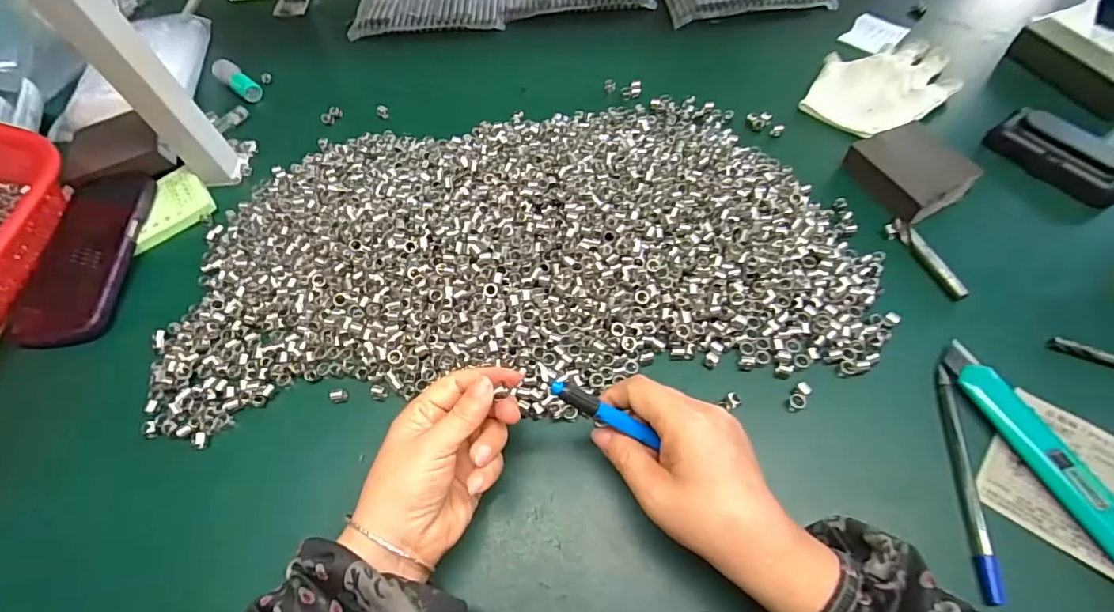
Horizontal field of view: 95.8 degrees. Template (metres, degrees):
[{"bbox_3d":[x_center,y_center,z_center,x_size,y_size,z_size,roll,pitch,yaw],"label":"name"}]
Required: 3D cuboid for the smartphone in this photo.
[{"bbox_3d":[-0.409,-0.049,0.436,0.079,0.014,0.177,-7,59,0],"label":"smartphone"}]

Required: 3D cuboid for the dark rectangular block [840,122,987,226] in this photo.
[{"bbox_3d":[0.295,-0.116,0.422,0.079,0.022,0.082,-27,61,-12],"label":"dark rectangular block"}]

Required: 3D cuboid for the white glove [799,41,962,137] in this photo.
[{"bbox_3d":[0.321,-0.219,0.492,0.150,0.017,0.101,-31,62,-14],"label":"white glove"}]

